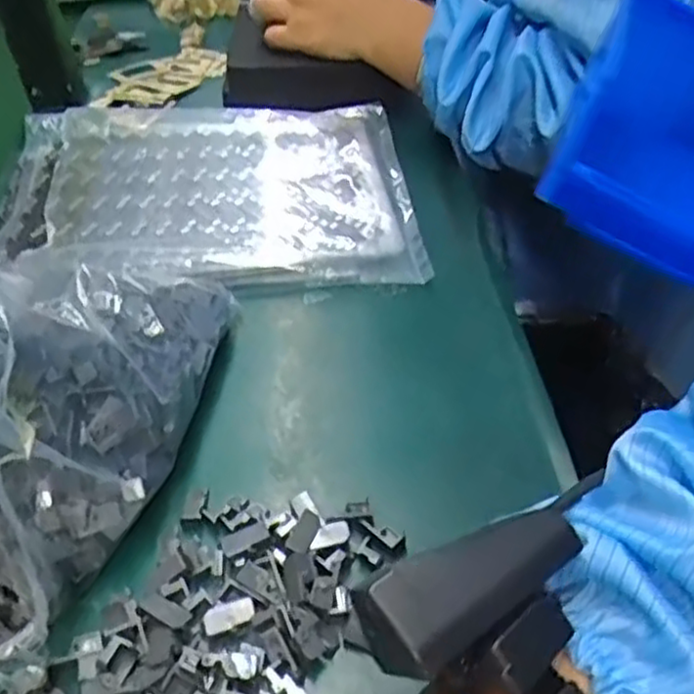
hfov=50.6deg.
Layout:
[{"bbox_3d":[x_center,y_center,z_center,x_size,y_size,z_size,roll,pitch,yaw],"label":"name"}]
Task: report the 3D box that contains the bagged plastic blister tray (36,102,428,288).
[{"bbox_3d":[-0.087,-0.117,0.532,0.257,0.026,0.232,-2,48,-1],"label":"bagged plastic blister tray"}]

